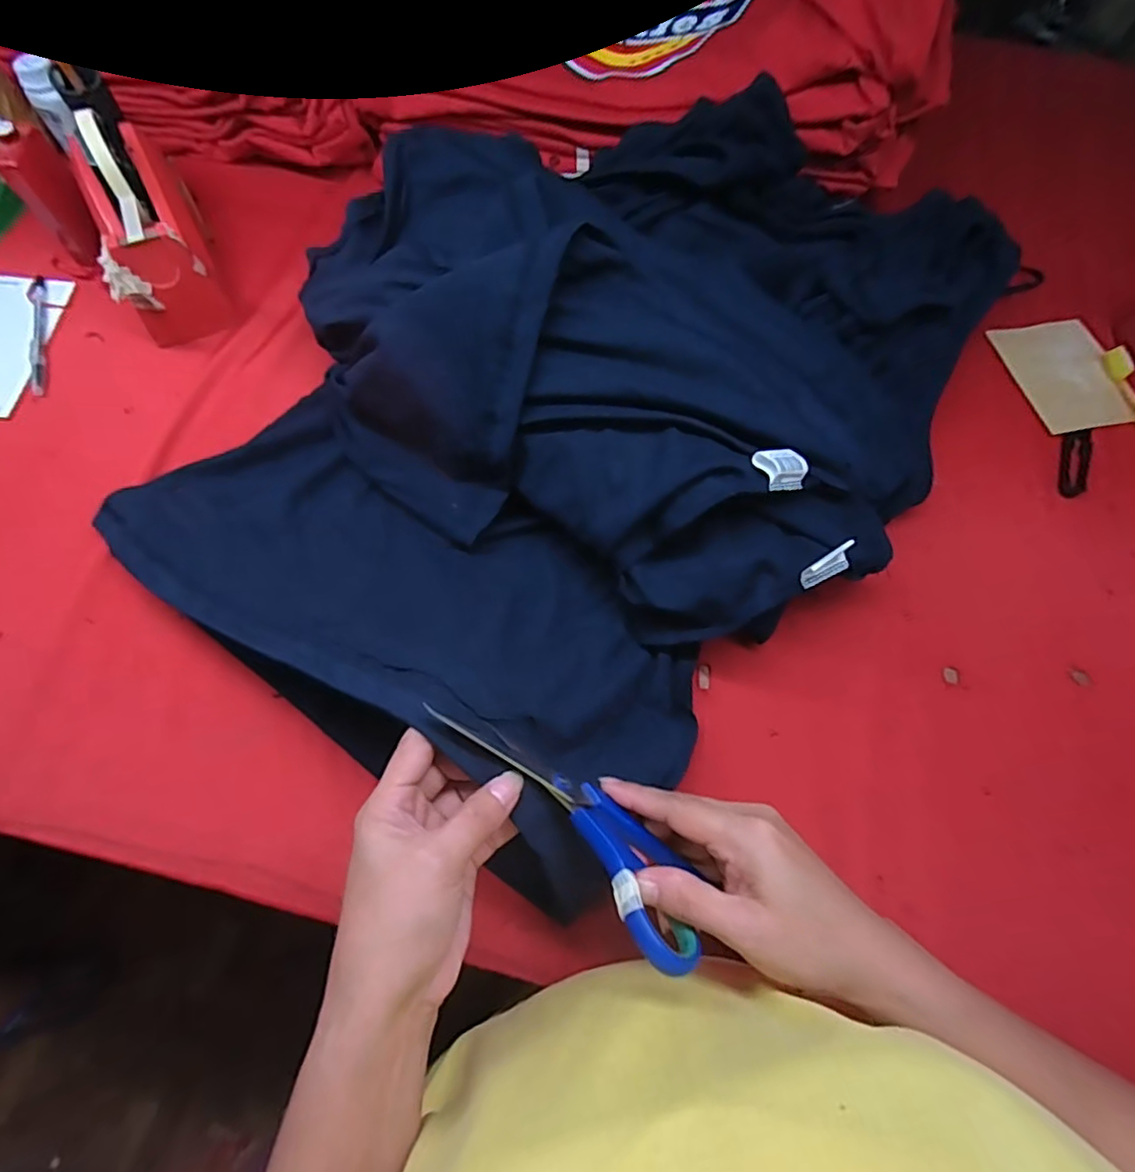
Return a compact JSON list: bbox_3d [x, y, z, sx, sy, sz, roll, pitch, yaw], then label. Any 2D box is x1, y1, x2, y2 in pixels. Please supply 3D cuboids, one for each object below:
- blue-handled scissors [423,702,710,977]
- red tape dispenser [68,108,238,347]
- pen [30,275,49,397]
[{"bbox_3d":[-0.001,0.112,0.286,0.164,0.067,0.009,39,113,3],"label":"blue-handled scissors"},{"bbox_3d":[-0.378,-0.326,0.525,0.076,0.115,0.178,-22,70,-11],"label":"red tape dispenser"},{"bbox_3d":[-0.490,-0.237,0.540,0.012,0.010,0.149,-17,69,-9],"label":"pen"}]

